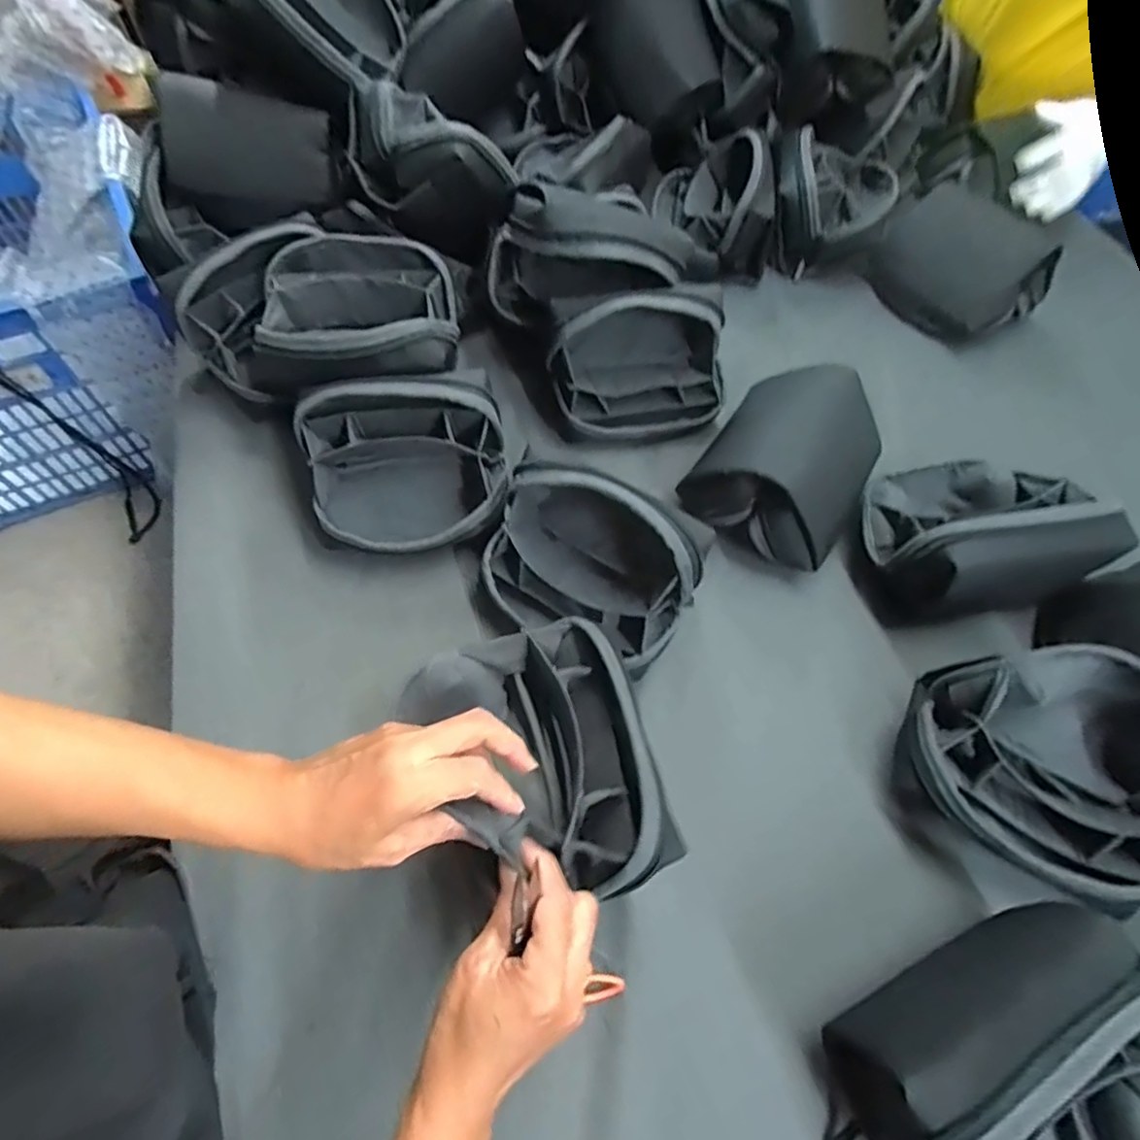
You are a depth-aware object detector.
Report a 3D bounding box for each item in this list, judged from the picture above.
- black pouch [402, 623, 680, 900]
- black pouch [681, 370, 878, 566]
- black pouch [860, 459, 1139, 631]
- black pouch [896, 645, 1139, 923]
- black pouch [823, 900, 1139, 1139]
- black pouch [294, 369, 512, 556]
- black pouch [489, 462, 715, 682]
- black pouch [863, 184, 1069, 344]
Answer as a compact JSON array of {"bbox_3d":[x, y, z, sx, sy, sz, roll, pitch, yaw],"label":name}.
[{"bbox_3d":[-0.016,0.117,0.375,0.128,0.066,0.163,-18,63,-13],"label":"black pouch"},{"bbox_3d":[0.197,-0.099,0.539,0.140,0.090,0.165,35,65,16],"label":"black pouch"},{"bbox_3d":[0.339,-0.044,0.523,0.155,0.122,0.147,-10,61,-9],"label":"black pouch"},{"bbox_3d":[0.330,0.140,0.421,0.162,0.109,0.143,18,61,7],"label":"black pouch"},{"bbox_3d":[0.246,0.292,0.315,0.170,0.104,0.154,-21,64,-14],"label":"black pouch"},{"bbox_3d":[-0.137,-0.082,0.519,0.169,0.111,0.123,-11,62,-9],"label":"black pouch"},{"bbox_3d":[0.017,-0.014,0.463,0.162,0.111,0.099,29,63,13],"label":"black pouch"},{"bbox_3d":[0.452,-0.352,0.707,0.182,0.121,0.105,41,66,18],"label":"black pouch"}]

